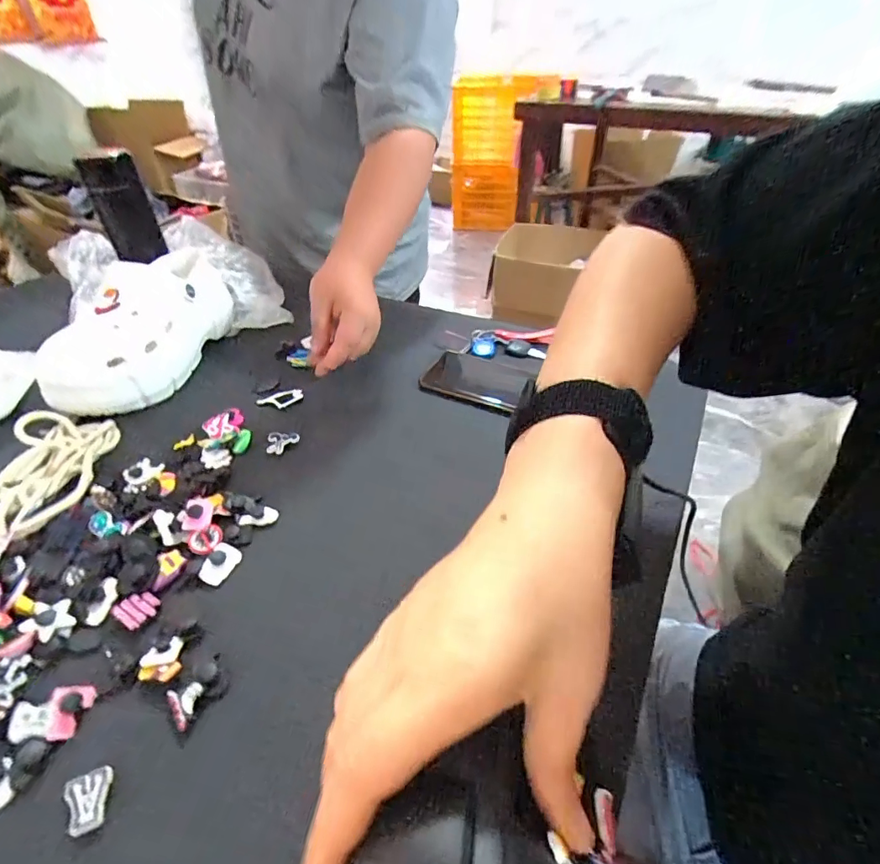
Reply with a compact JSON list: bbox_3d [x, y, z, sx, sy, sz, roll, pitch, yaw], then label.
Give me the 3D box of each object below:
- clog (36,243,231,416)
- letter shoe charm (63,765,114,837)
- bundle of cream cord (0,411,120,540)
[{"bbox_3d":[-0.331,-0.131,0.538,0.110,0.096,0.245,0,41,2],"label":"clog"},{"bbox_3d":[-0.183,0.192,0.249,0.021,0.004,0.028,-21,45,-21],"label":"letter shoe charm"},{"bbox_3d":[-0.356,0.049,0.407,0.097,0.024,0.182,1,41,3],"label":"bundle of cream cord"}]

